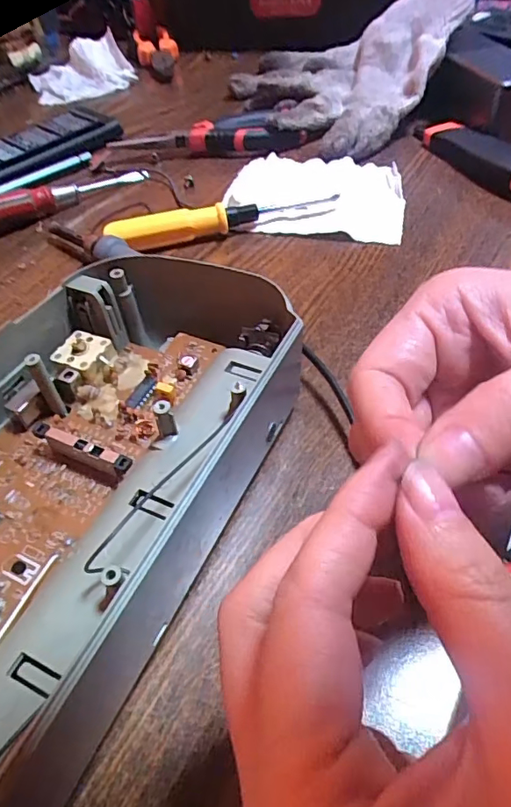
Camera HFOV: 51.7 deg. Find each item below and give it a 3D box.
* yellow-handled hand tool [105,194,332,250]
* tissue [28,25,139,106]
[{"bbox_3d":[-0.023,-0.124,0.356,0.153,0.020,0.015,-15,50,-8],"label":"yellow-handled hand tool"},{"bbox_3d":[-0.194,-0.374,0.581,0.107,0.034,0.113,-19,50,-14],"label":"tissue"}]

